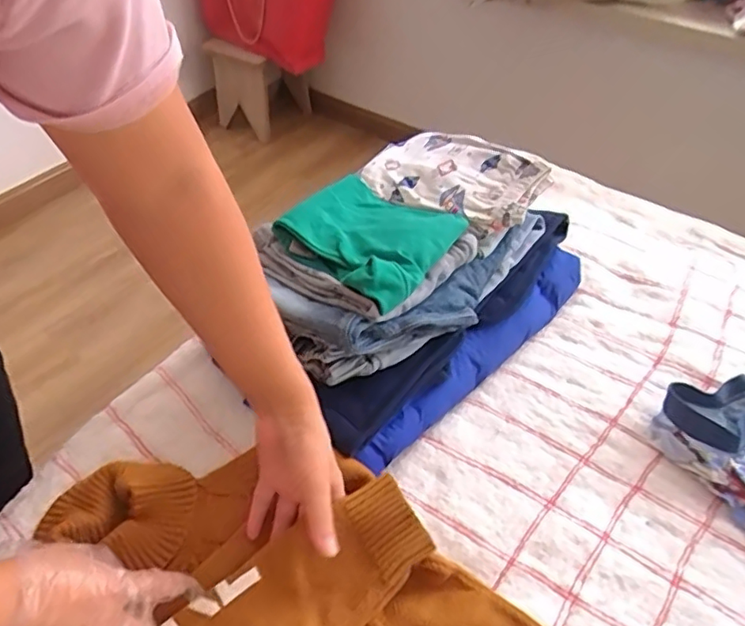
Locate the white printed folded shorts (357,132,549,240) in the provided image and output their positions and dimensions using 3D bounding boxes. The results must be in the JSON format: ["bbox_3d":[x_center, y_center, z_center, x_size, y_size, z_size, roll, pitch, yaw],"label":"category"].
[{"bbox_3d":[0.092,-0.156,0.685,0.191,0.030,0.140,29,53,25],"label":"white printed folded shorts"}]

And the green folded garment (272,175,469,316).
[{"bbox_3d":[-0.007,-0.082,0.588,0.154,0.043,0.164,24,51,22],"label":"green folded garment"}]

